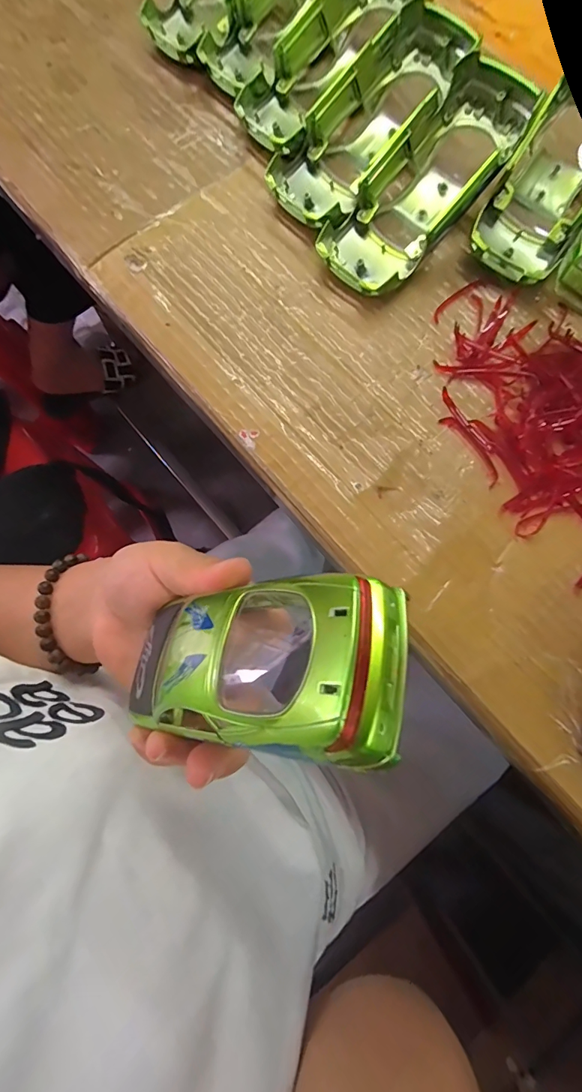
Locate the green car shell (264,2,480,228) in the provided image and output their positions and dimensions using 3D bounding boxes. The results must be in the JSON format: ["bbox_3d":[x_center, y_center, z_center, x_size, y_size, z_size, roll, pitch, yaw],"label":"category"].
[{"bbox_3d":[0.048,-0.246,0.256,0.059,0.039,0.130,43,95,9],"label":"green car shell"}]

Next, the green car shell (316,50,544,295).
[{"bbox_3d":[0.077,-0.202,0.248,0.054,0.033,0.132,41,95,9],"label":"green car shell"}]

